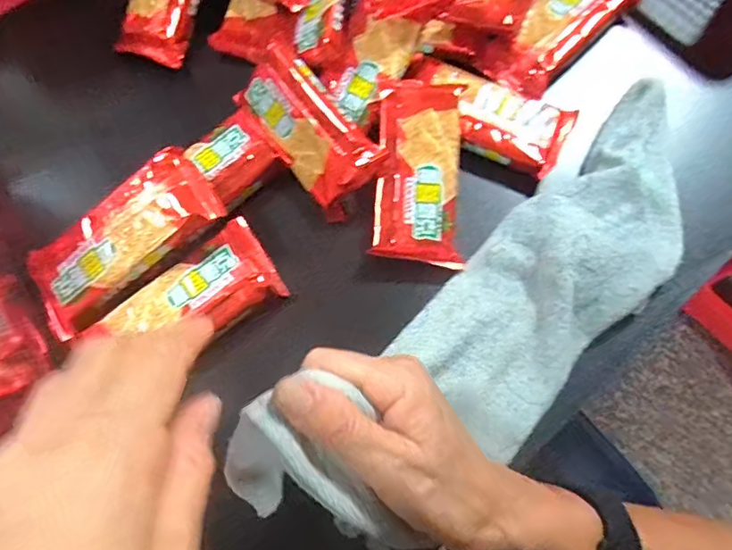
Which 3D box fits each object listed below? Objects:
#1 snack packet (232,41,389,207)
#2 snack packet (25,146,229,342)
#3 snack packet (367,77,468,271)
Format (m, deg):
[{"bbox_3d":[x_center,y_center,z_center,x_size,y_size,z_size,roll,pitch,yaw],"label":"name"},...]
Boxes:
[{"bbox_3d":[-0.037,-0.098,0.347,0.052,0.023,0.109,-47,73,23],"label":"snack packet"},{"bbox_3d":[-0.148,-0.021,0.318,0.125,0.013,0.057,-38,74,4],"label":"snack packet"},{"bbox_3d":[0.034,-0.070,0.335,0.052,0.022,0.121,3,71,2],"label":"snack packet"}]

